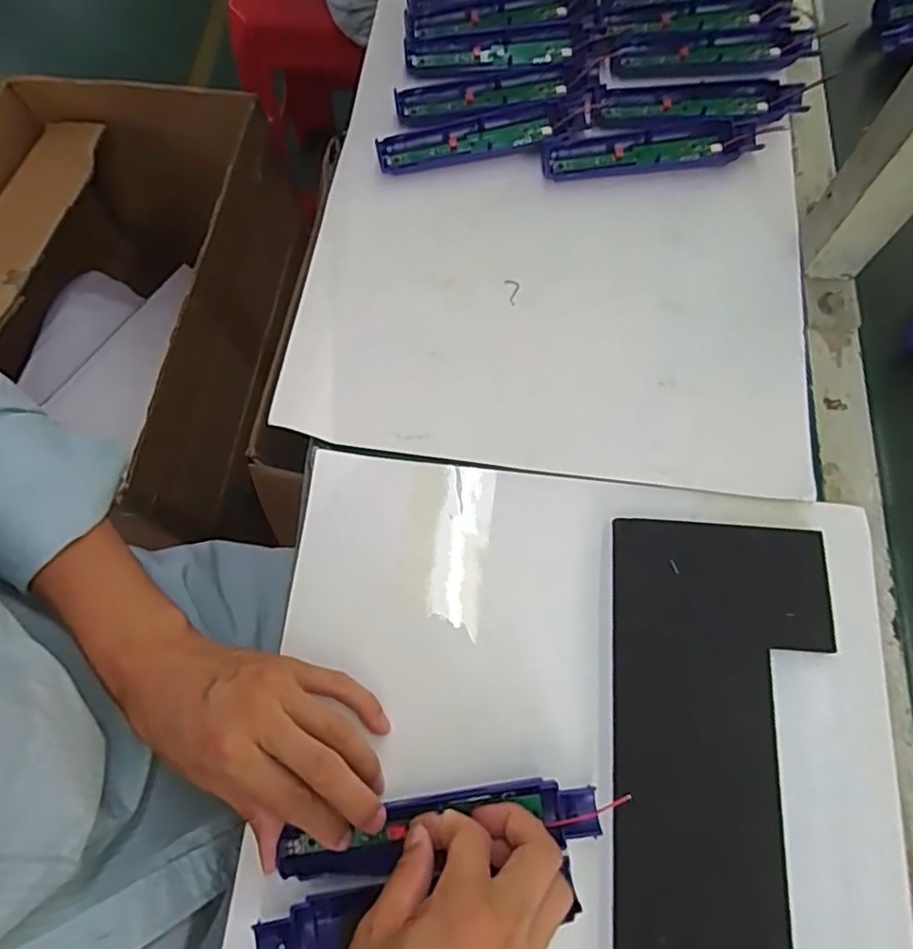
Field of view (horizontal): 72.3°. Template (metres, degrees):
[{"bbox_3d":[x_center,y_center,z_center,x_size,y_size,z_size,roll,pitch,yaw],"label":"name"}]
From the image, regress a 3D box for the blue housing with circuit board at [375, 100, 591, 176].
[{"bbox_3d":[0.023,-0.273,0.504,0.172,0.011,0.039,-13,72,-1],"label":"blue housing with circuit board"}]

